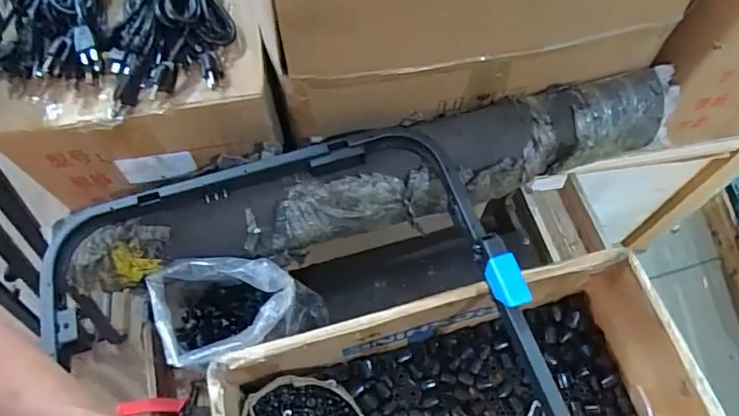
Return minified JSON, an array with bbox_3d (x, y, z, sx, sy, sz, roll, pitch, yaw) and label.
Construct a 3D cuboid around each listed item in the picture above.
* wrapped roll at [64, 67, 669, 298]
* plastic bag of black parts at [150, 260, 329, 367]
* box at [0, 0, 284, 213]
[{"bbox_3d":[0.025,-0.042,0.694,0.823,0.102,0.122,-15,64,-6],"label":"wrapped roll"},{"bbox_3d":[-0.178,0.150,0.688,0.200,0.147,0.122,-1,63,1],"label":"plastic bag of black parts"},{"bbox_3d":[-0.361,-0.297,0.793,0.386,0.198,0.591,-12,63,-5],"label":"box"}]

